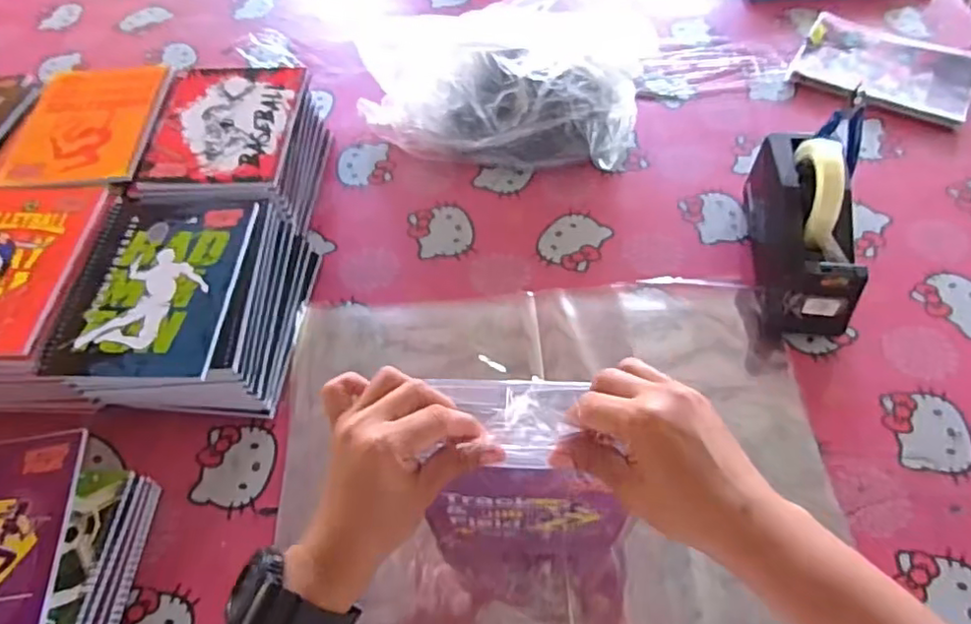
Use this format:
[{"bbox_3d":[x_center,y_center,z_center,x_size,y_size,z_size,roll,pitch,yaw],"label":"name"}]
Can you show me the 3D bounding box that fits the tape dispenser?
[{"bbox_3d":[0.326,-0.090,0.632,0.076,0.132,0.201,3,56,4],"label":"tape dispenser"}]

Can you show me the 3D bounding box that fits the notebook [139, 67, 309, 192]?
[{"bbox_3d":[-0.294,-0.209,0.705,0.157,0.009,0.197,1,56,3],"label":"notebook"}]

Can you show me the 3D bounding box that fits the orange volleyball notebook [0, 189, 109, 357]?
[{"bbox_3d":[-0.472,-0.048,0.606,0.152,0.016,0.196,0,56,2],"label":"orange volleyball notebook"}]

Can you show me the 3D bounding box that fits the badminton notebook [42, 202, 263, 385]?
[{"bbox_3d":[-0.308,-0.034,0.585,0.154,0.008,0.201,0,56,2],"label":"badminton notebook"}]

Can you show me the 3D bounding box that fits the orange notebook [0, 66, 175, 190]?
[{"bbox_3d":[-0.460,-0.221,0.717,0.166,0.018,0.204,-1,56,2],"label":"orange notebook"}]

